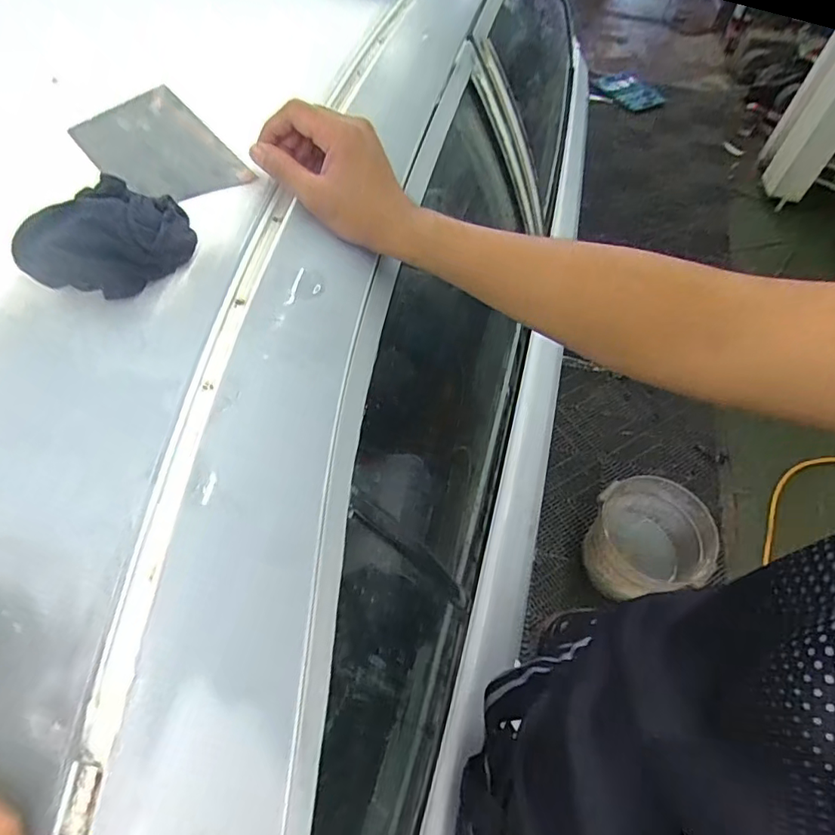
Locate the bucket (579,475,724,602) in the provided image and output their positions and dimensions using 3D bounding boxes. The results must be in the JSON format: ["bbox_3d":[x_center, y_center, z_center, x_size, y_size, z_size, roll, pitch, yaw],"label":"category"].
[{"bbox_3d":[0.666,0.376,1.633,0.327,0.335,0.329,-36,66,-23],"label":"bucket"}]

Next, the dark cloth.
[{"bbox_3d":[-0.209,-0.120,0.366,0.105,0.050,0.059,-7,58,-8],"label":"dark cloth"}]

